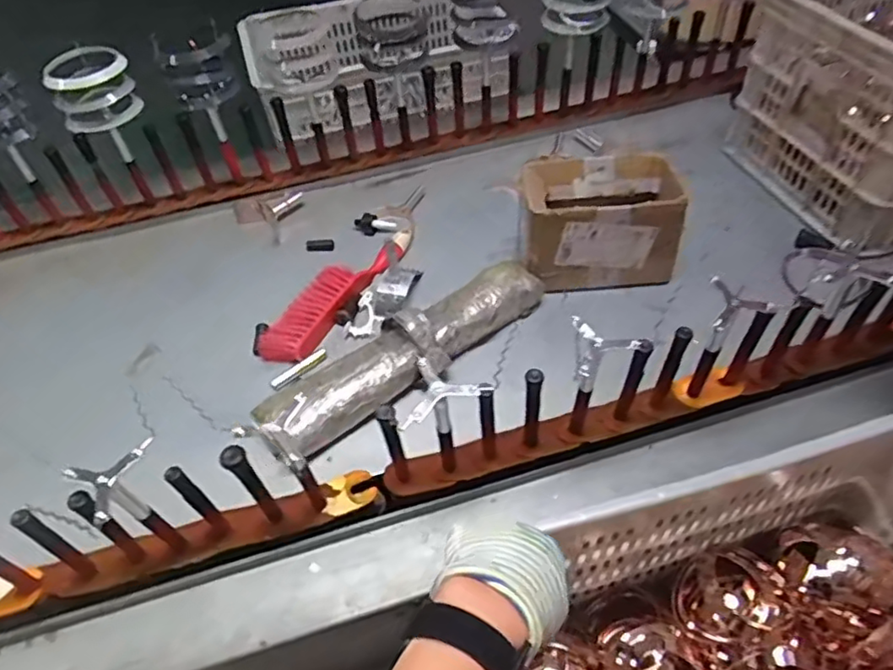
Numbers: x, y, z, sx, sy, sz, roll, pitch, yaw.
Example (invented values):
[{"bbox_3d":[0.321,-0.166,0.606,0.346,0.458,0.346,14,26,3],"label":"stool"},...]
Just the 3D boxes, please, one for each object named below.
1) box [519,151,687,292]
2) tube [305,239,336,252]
[{"bbox_3d":[0.207,-0.152,0.855,0.196,0.139,0.107,3,46,3],"label":"box"},{"bbox_3d":[-0.202,-0.143,1.004,0.046,0.016,0.012,-3,46,-3],"label":"tube"}]

